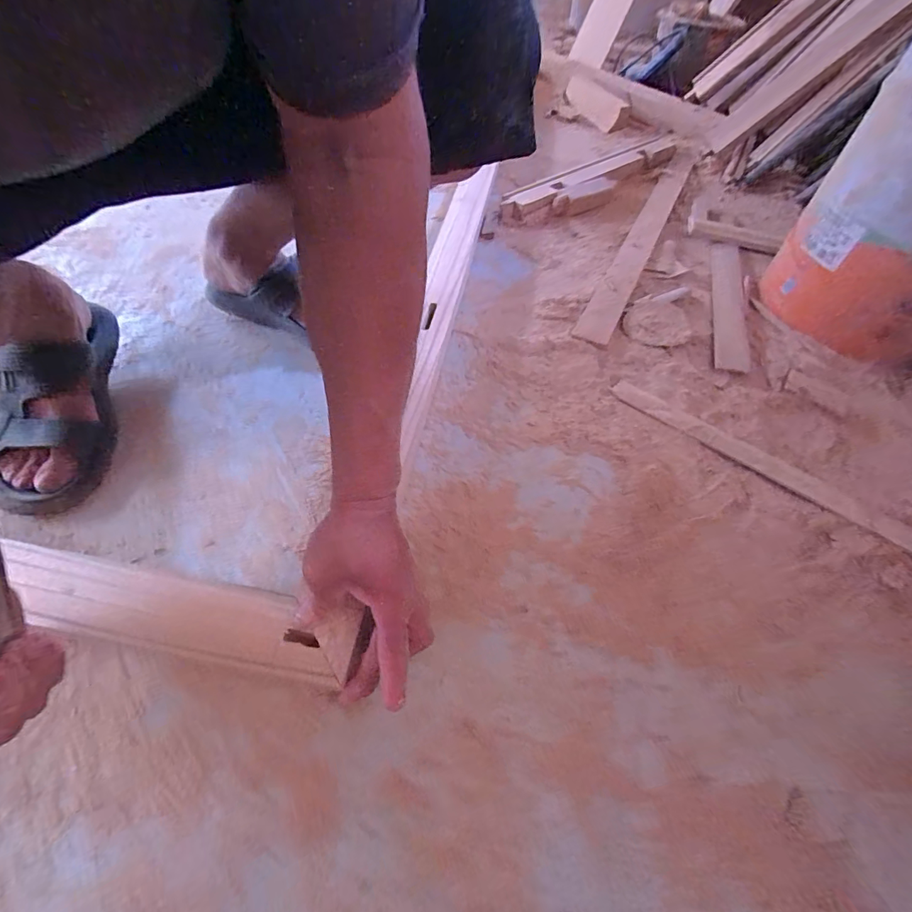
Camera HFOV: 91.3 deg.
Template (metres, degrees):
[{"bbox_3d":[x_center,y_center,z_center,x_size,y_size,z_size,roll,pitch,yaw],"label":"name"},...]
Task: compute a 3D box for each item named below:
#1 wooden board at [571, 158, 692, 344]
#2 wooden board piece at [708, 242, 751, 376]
[{"bbox_3d":[0.367,-0.443,0.855,0.055,0.014,0.785,24,55,12],"label":"wooden board"},{"bbox_3d":[0.448,-0.265,0.732,0.049,0.013,0.371,19,54,9],"label":"wooden board piece"}]

